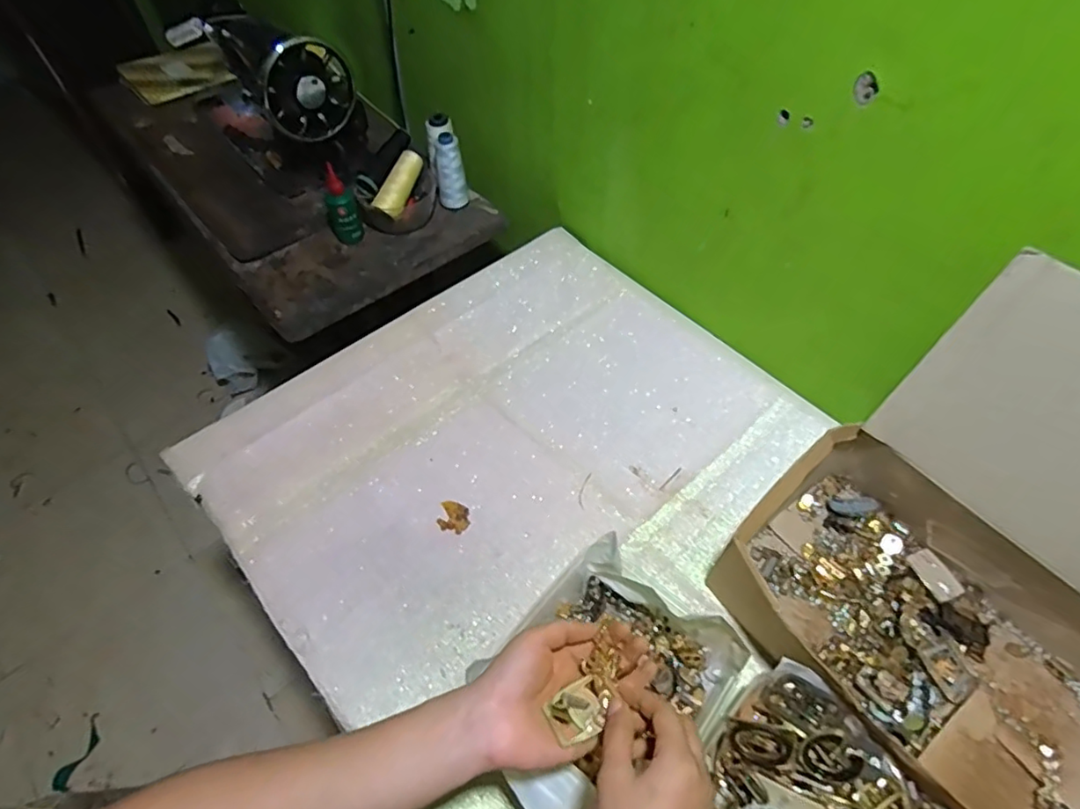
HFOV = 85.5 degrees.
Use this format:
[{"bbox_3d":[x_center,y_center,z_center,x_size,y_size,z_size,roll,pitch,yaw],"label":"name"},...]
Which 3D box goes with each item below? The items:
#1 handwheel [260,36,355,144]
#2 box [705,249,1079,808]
[{"bbox_3d":[-0.329,-0.443,0.834,0.130,0.132,0.028,-38,62,-24],"label":"handwheel"},{"bbox_3d":[0.360,0.128,0.436,0.306,0.276,0.328,-37,61,-22],"label":"box"}]

